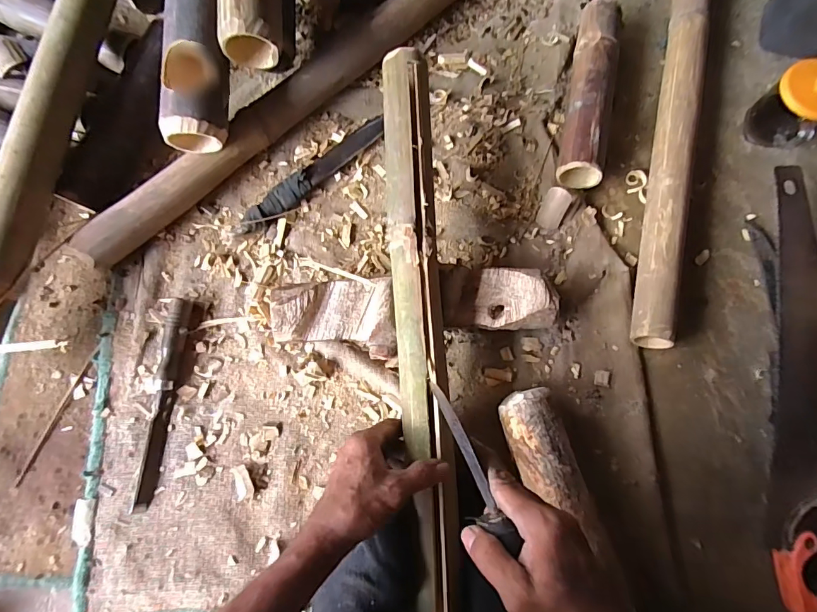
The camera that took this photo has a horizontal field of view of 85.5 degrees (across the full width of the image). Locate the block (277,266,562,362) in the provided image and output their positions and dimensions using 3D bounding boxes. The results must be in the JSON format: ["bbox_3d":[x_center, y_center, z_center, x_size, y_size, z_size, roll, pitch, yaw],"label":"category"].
[{"bbox_3d":[0.009,0.007,0.522,0.315,0.062,0.085,-7,77,-2],"label":"block"}]

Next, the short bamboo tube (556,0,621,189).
[{"bbox_3d":[0.245,-0.293,0.601,0.056,0.052,0.264,11,77,2],"label":"short bamboo tube"}]

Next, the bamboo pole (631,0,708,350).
[{"bbox_3d":[0.364,-0.263,0.599,0.051,0.053,0.648,12,77,3],"label":"bamboo pole"}]

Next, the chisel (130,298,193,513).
[{"bbox_3d":[-0.291,0.112,0.520,0.024,0.016,0.241,6,77,1],"label":"chisel"}]

